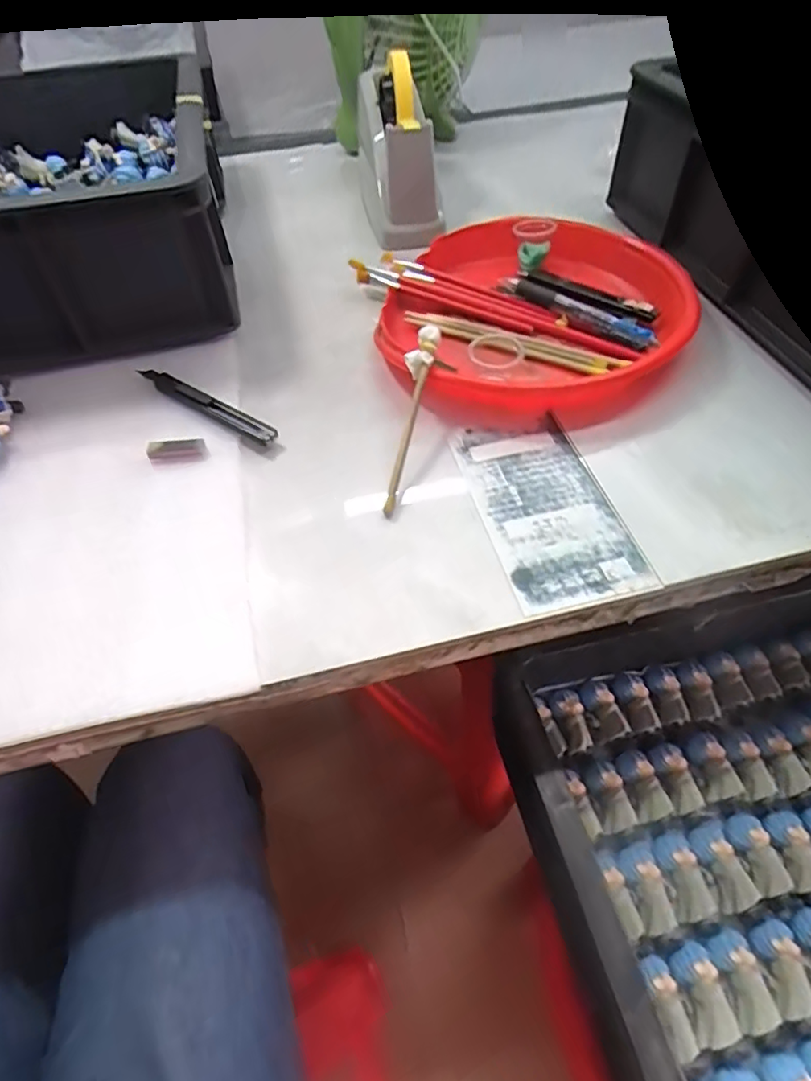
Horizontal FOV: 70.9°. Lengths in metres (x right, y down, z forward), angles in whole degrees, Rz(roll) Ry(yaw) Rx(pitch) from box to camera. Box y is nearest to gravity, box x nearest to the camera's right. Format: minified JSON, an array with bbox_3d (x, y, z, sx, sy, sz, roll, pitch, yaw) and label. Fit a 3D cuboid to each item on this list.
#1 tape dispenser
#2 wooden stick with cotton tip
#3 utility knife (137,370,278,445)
[{"bbox_3d":[-0.013,-0.401,0.579,0.066,0.118,0.182,-8,51,-3],"label":"tape dispenser"},{"bbox_3d":[0.001,-0.080,0.374,0.018,0.015,0.139,7,69,11],"label":"wooden stick with cotton tip"},{"bbox_3d":[-0.146,-0.100,0.409,0.134,0.016,0.015,32,59,25],"label":"utility knife"}]

